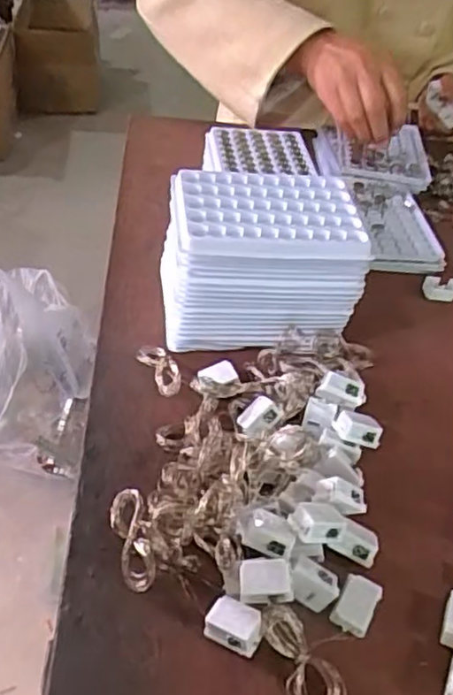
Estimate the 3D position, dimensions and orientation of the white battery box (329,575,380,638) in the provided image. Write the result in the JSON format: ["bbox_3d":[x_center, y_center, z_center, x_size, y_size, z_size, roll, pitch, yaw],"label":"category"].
[{"bbox_3d":[0.068,0.134,0.338,0.019,0.018,0.023,25,46,19],"label":"white battery box"}]

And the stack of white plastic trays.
[{"bbox_3d":[0.022,-0.059,0.472,0.135,0.103,0.087,0,43,-6],"label":"stack of white plastic trays"}]

